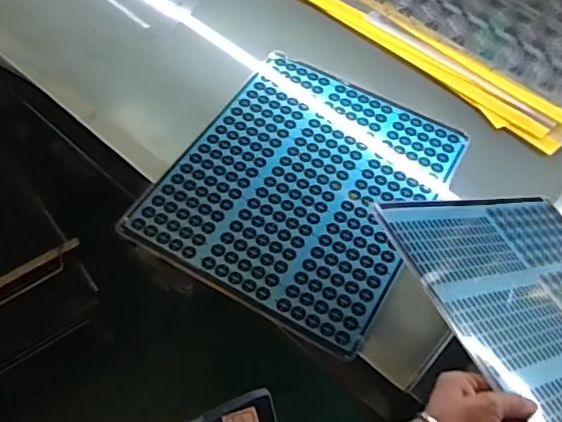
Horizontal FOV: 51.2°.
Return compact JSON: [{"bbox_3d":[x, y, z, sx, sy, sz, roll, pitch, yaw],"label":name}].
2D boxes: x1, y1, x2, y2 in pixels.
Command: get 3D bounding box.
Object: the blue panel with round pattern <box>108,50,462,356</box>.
[{"bbox_3d":[0.037,-0.047,0.824,0.340,0.013,0.410,27,57,14],"label":"blue panel with round pattern"}]

